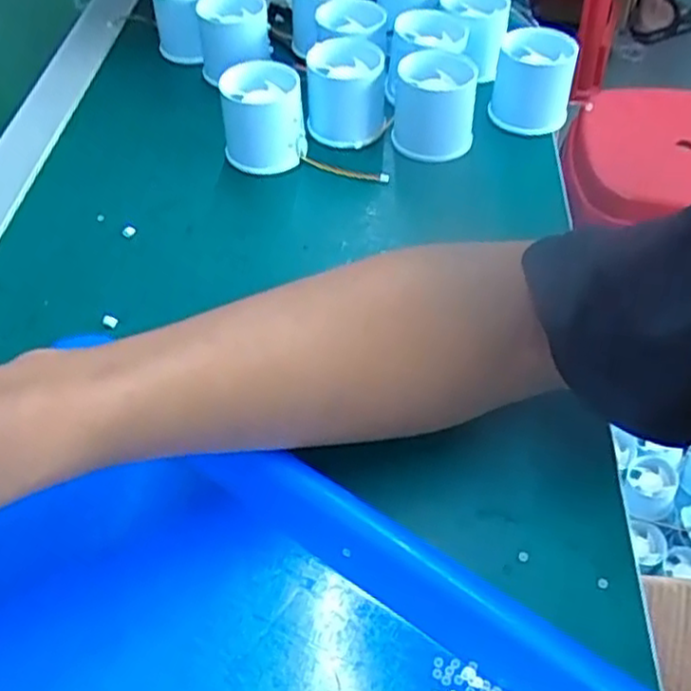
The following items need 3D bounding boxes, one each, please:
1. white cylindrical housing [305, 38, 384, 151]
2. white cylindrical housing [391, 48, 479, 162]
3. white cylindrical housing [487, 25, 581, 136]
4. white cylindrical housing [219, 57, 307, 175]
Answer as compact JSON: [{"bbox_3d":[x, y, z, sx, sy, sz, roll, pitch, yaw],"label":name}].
[{"bbox_3d":[-0.001,-0.177,0.507,0.051,0.059,0.051,0,49,0],"label":"white cylindrical housing"},{"bbox_3d":[0.061,-0.161,0.498,0.056,0.053,0.059,7,49,6],"label":"white cylindrical housing"},{"bbox_3d":[0.133,-0.188,0.519,0.053,0.051,0.059,11,50,9],"label":"white cylindrical housing"},{"bbox_3d":[-0.055,-0.151,0.489,0.052,0.055,0.052,0,49,0],"label":"white cylindrical housing"}]

